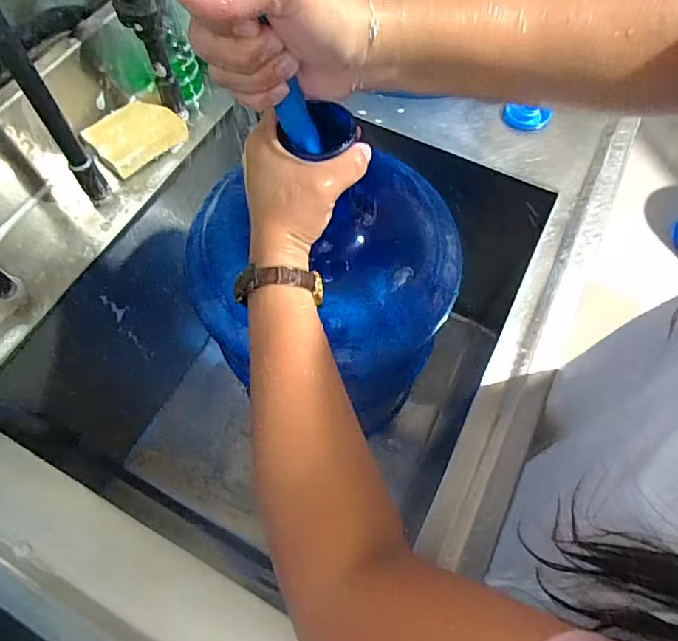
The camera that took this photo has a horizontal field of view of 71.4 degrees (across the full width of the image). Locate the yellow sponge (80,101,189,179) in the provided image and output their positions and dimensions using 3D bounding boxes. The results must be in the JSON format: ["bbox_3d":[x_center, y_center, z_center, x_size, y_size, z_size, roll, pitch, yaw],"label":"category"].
[{"bbox_3d":[-0.248,-0.227,0.575,0.080,0.024,0.100,39,70,18],"label":"yellow sponge"}]

